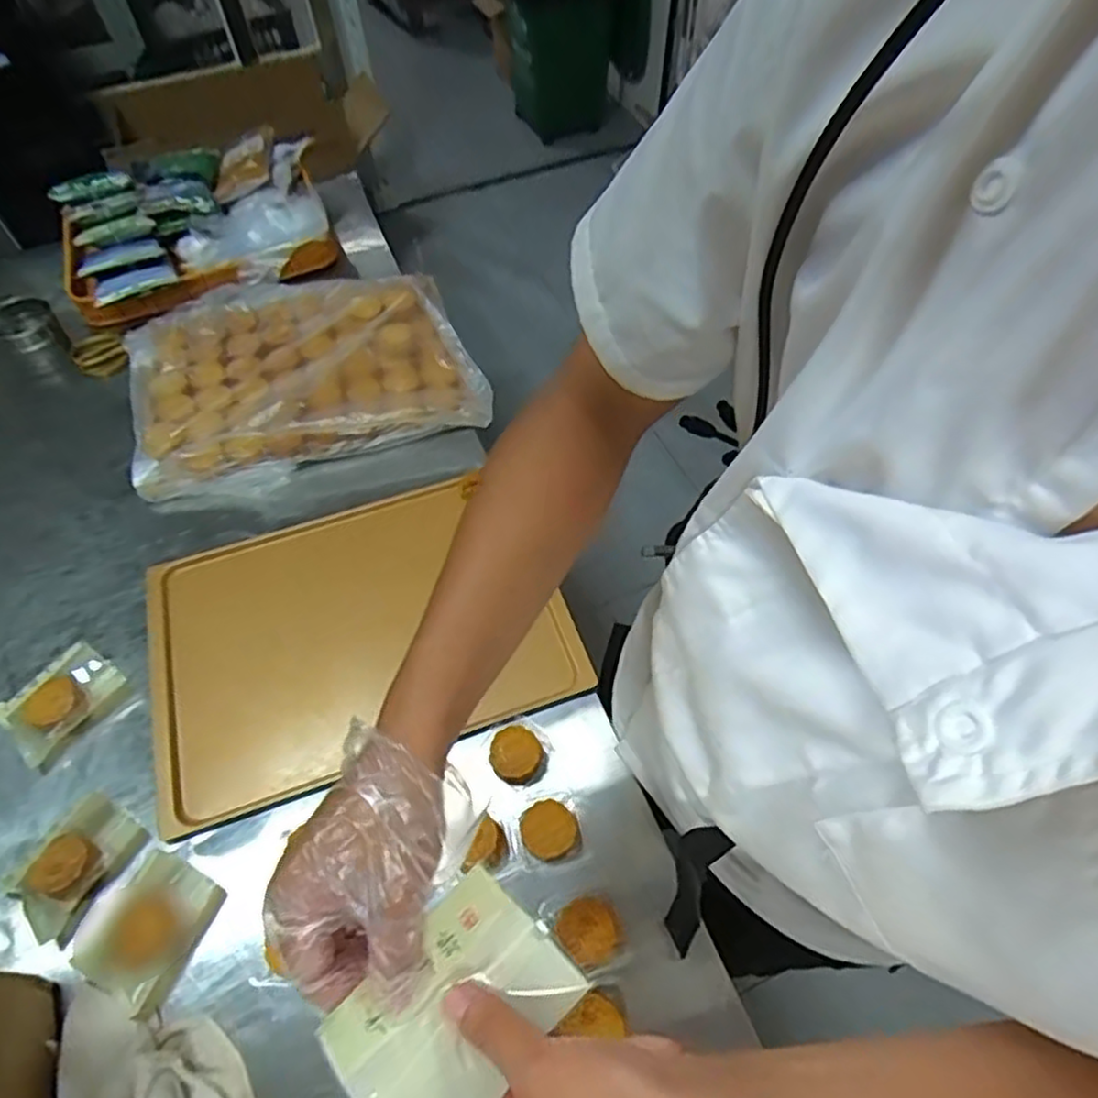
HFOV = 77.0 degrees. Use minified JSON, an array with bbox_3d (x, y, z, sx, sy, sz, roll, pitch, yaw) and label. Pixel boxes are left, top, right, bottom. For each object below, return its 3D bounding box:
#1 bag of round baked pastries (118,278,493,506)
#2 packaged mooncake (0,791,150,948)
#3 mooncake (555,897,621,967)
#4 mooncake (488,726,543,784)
[{"bbox_3d":[-0.335,-0.248,0.923,0.437,0.039,0.363,-18,58,-10],"label":"bag of round baked pastries"},{"bbox_3d":[-0.425,0.277,0.612,0.076,0.035,0.103,25,61,17],"label":"packaged mooncake"},{"bbox_3d":[0.033,0.311,0.565,0.048,0.018,0.047,-1,57,1],"label":"mooncake"},{"bbox_3d":[-0.030,0.193,0.649,0.048,0.022,0.045,-1,57,1],"label":"mooncake"}]

